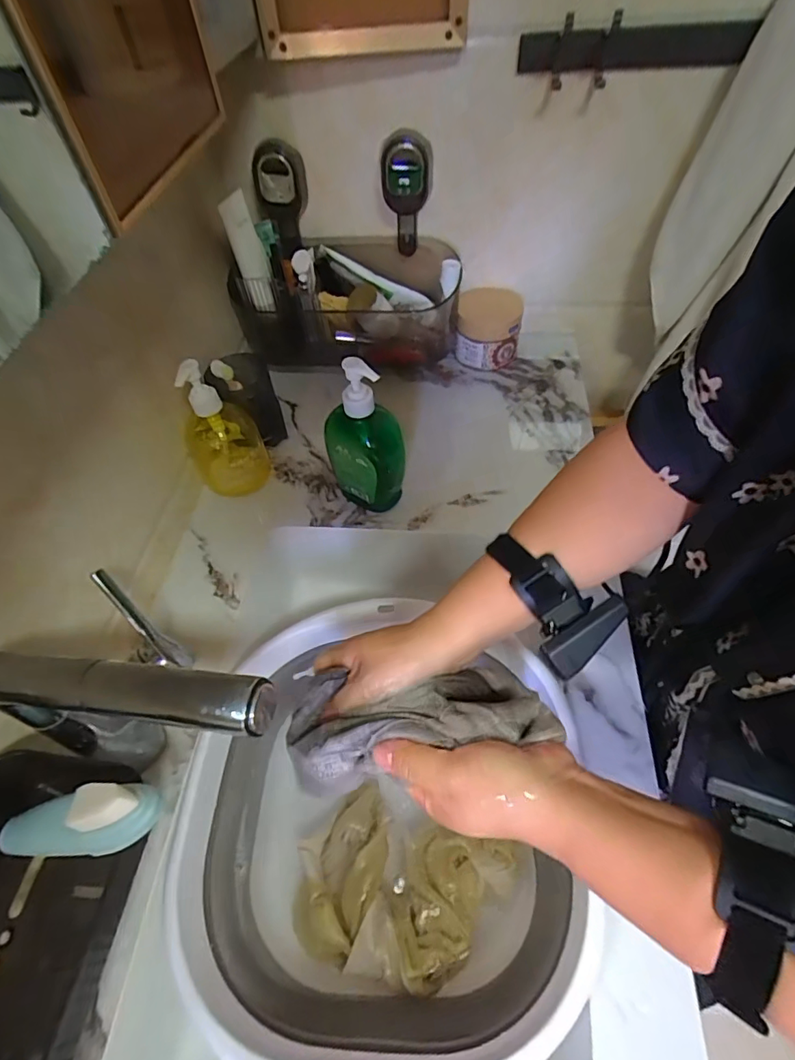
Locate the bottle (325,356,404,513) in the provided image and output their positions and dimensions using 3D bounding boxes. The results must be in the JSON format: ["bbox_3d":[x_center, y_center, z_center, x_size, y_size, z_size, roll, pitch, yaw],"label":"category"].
[{"bbox_3d":[-0.035,-0.097,0.538,0.080,0.185,0.060,-27,56,-15],"label":"bottle"}]

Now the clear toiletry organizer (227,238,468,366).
[{"bbox_3d":[-0.065,-0.318,0.713,0.299,0.158,0.131,2,54,6],"label":"clear toiletry organizer"}]

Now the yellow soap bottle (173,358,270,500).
[{"bbox_3d":[-0.213,-0.120,0.582,0.089,0.163,0.083,-23,55,-12],"label":"yellow soap bottle"}]

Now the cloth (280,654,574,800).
[{"bbox_3d":[0.012,0.132,0.352,0.183,0.072,0.075,-12,54,3],"label":"cloth"}]

